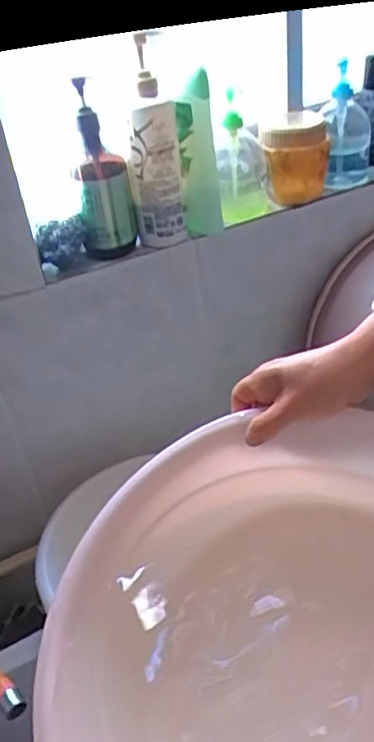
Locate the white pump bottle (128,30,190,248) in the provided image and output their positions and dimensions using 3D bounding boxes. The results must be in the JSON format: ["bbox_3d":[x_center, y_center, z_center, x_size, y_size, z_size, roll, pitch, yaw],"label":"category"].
[{"bbox_3d":[-0.041,-0.272,0.743,0.064,0.230,0.077,-6,36,1],"label":"white pump bottle"}]

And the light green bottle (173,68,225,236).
[{"bbox_3d":[0.016,-0.271,0.781,0.063,0.196,0.035,-18,38,-15],"label":"light green bottle"}]

